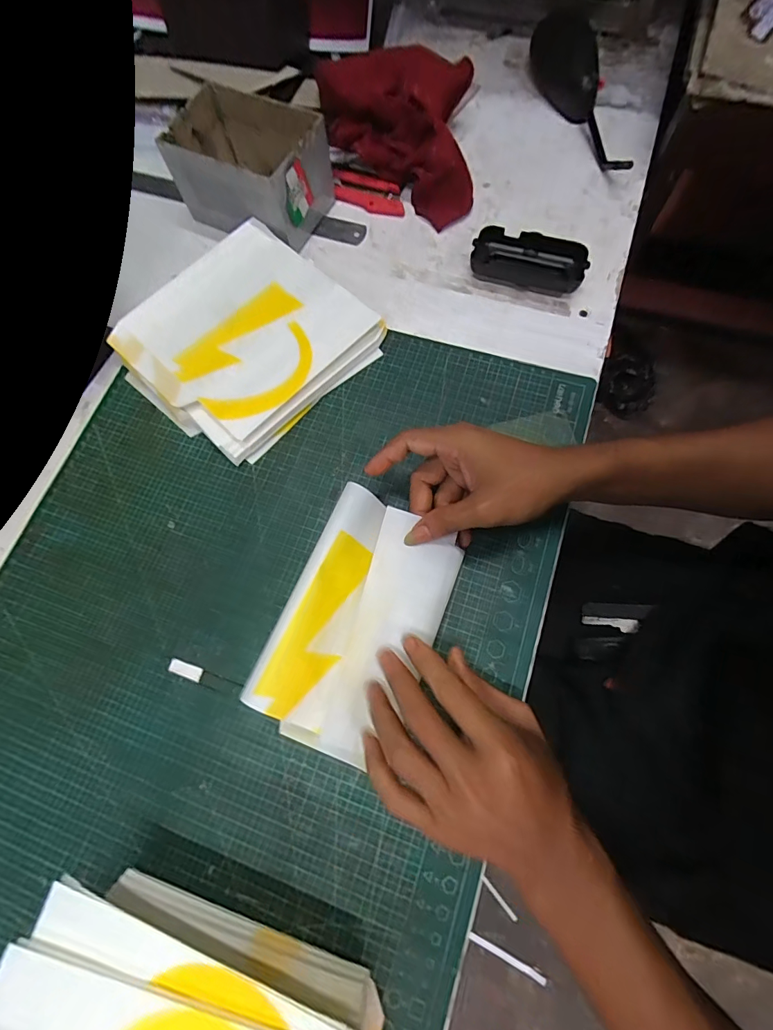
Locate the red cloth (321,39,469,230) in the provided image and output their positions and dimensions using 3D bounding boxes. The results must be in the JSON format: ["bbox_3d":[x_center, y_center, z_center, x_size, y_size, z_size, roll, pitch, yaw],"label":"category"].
[{"bbox_3d":[0.007,-0.428,0.484,0.176,0.070,0.192,0,72,2],"label":"red cloth"}]

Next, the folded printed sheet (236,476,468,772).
[{"bbox_3d":[-0.022,0.075,0.321,0.109,0.030,0.179,24,74,10],"label":"folded printed sheet"}]

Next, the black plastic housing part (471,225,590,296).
[{"bbox_3d":[0.143,-0.257,0.442,0.108,0.030,0.050,18,74,8],"label":"black plastic housing part"}]

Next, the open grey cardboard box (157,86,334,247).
[{"bbox_3d":[-0.150,-0.372,0.468,0.161,0.082,0.111,24,75,10],"label":"open grey cardboard box"}]

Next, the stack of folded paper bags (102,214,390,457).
[{"bbox_3d":[-0.138,-0.172,0.426,0.203,0.033,0.194,-43,75,-11],"label":"stack of folded paper bags"}]

